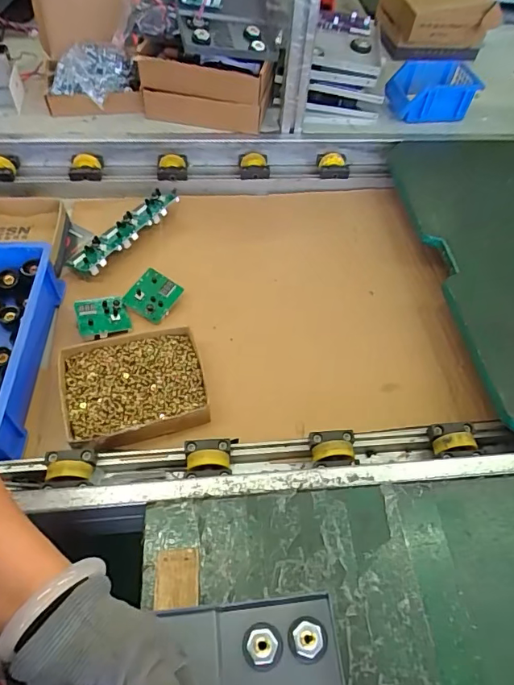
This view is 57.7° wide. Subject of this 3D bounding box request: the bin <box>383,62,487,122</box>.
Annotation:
[{"bbox_3d":[0.333,-0.487,0.898,0.160,0.080,0.113,2,54,-3],"label":"bin"}]

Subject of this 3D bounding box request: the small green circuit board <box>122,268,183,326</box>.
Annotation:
[{"bbox_3d":[-0.153,-0.070,0.684,0.065,0.012,0.070,29,72,5],"label":"small green circuit board"}]

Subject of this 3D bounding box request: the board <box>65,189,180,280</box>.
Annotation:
[{"bbox_3d":[-0.208,-0.182,0.765,0.059,0.043,0.228,29,58,16],"label":"board"}]

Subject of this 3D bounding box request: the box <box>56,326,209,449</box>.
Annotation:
[{"bbox_3d":[-0.155,0.060,0.594,0.173,0.036,0.142,-11,56,-11],"label":"box"}]

